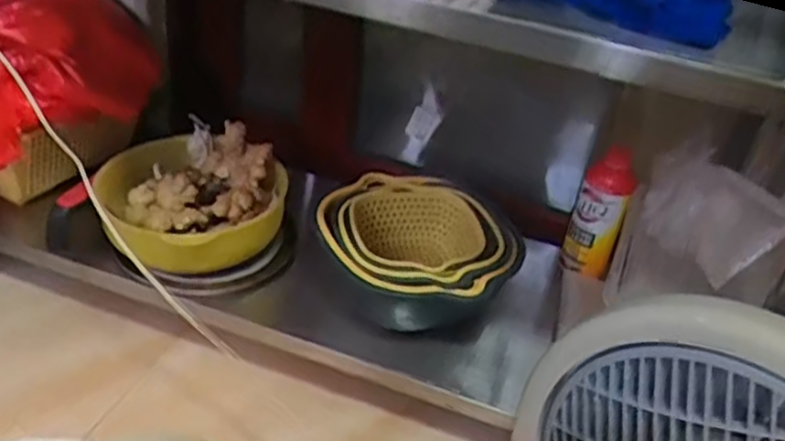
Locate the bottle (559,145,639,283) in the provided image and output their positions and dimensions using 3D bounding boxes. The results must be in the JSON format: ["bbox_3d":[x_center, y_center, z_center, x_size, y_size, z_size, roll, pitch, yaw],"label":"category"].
[{"bbox_3d":[0.275,-0.009,0.958,0.068,0.163,0.070,16,38,15],"label":"bottle"}]

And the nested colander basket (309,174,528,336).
[{"bbox_3d":[0.028,0.042,0.897,0.241,0.090,0.226,20,39,19],"label":"nested colander basket"}]

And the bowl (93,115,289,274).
[{"bbox_3d":[-0.258,-0.027,0.925,0.217,0.095,0.226,3,36,-2],"label":"bowl"}]

